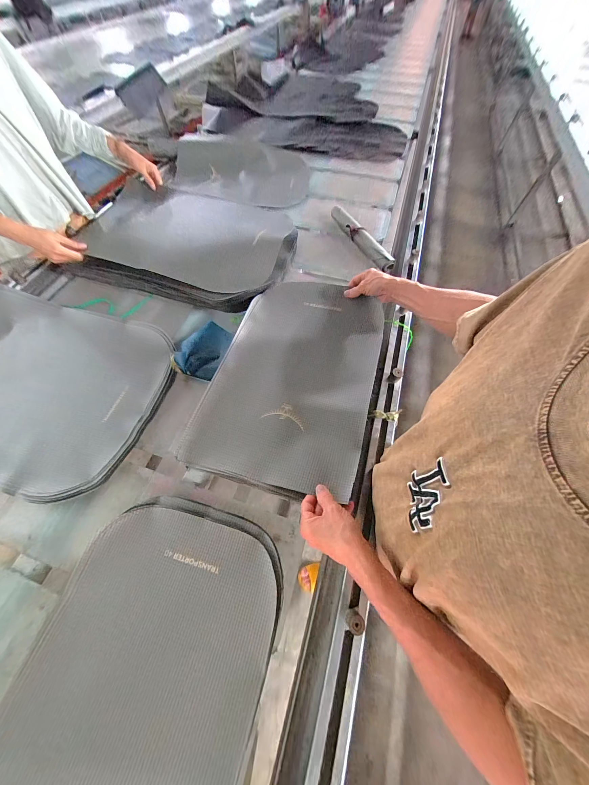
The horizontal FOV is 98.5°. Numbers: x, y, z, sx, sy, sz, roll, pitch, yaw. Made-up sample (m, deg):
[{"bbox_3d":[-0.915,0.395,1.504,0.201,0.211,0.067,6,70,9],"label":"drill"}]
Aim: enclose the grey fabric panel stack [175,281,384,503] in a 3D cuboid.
[{"bbox_3d":[0.006,-0.045,0.551,0.325,0.042,0.490,16,62,9],"label":"grey fabric panel stack"}]

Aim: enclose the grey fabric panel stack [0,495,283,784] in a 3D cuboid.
[{"bbox_3d":[-0.234,0.459,0.329,0.334,0.031,0.589,14,63,8],"label":"grey fabric panel stack"}]

